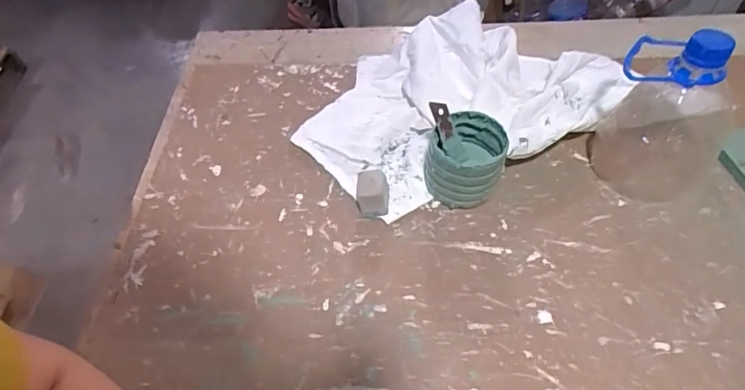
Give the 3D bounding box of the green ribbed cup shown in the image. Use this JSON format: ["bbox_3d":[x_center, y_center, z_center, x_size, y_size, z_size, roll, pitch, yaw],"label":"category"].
[{"bbox_3d":[0.082,-0.027,0.427,0.065,0.071,0.061,-1,52,2],"label":"green ribbed cup"}]

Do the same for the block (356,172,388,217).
[{"bbox_3d":[0.000,0.000,0.431,0.027,0.034,0.030,-1,52,2],"label":"block"}]

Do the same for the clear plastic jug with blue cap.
[{"bbox_3d":[0.268,-0.082,0.413,0.099,0.139,0.124,30,59,23],"label":"clear plastic jug with blue cap"}]

